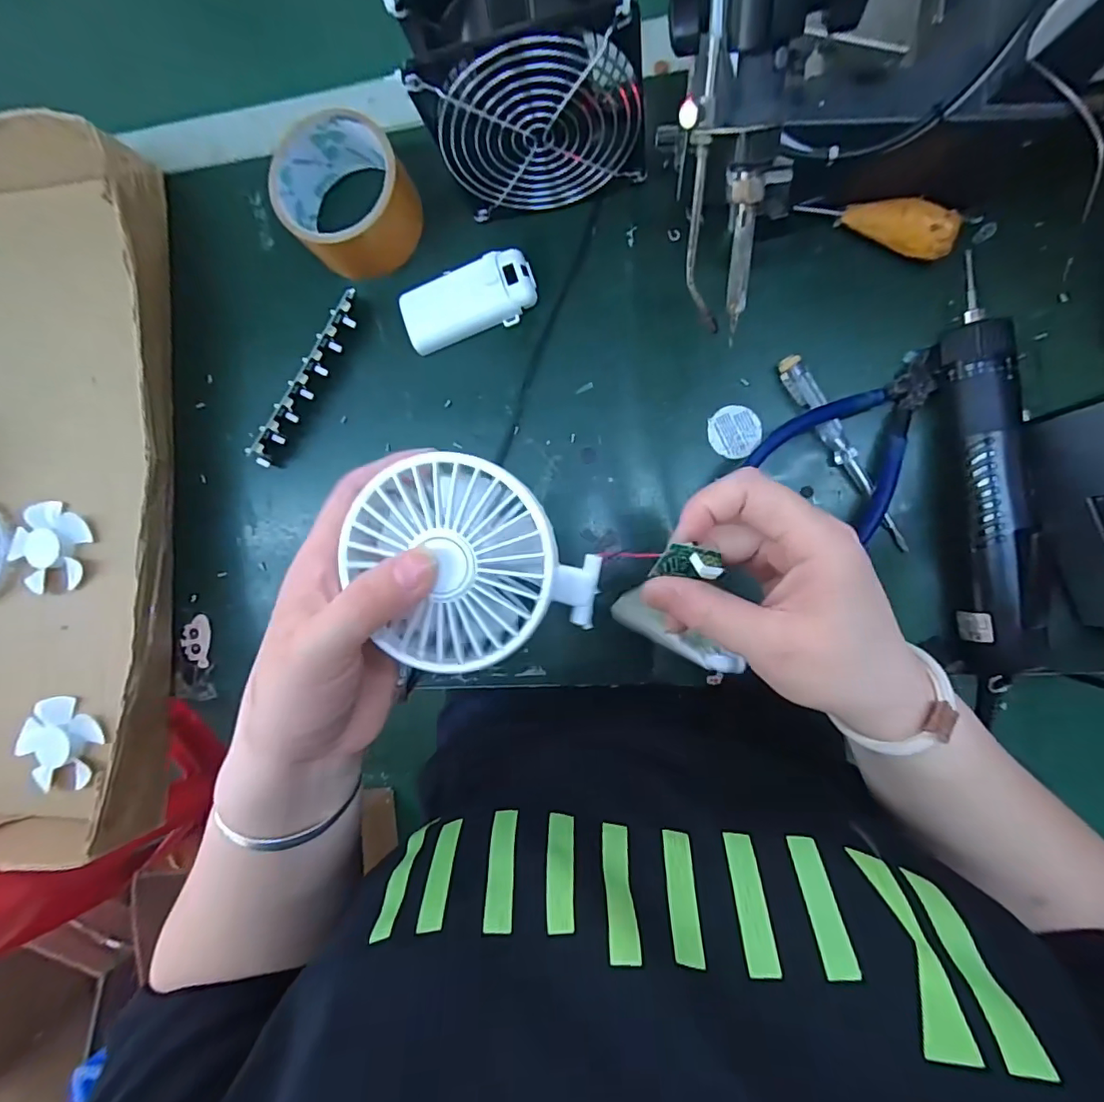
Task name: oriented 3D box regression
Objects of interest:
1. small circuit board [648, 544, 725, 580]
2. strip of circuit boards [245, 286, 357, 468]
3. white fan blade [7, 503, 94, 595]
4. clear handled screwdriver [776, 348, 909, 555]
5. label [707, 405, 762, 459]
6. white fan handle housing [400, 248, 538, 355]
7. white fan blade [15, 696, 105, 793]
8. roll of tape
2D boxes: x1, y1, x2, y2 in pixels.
[{"bbox_3d":[0.062,0.005,0.230,0.035,0.005,0.015,1,116,-17],"label":"small circuit board"},{"bbox_3d":[-0.177,-0.124,0.376,0.014,0.020,0.139,36,94,6],"label":"strip of circuit boards"},{"bbox_3d":[-0.402,-0.002,0.415,0.068,0.011,0.068,0,90,8],"label":"white fan blade"},{"bbox_3d":[0.181,-0.060,0.328,0.017,0.011,0.138,-28,86,7],"label":"clear handled screwdriver"},{"bbox_3d":[0.120,-0.078,0.342,0.033,0.004,0.034,0,92,5],"label":"label"},{"bbox_3d":[-0.059,-0.175,0.364,0.095,0.013,0.045,-16,88,8],"label":"white fan handle housing"},{"bbox_3d":[-0.382,0.152,0.403,0.056,0.019,0.066,32,94,7],"label":"white fan blade"},{"bbox_3d":[-0.143,-0.246,0.357,0.083,0.045,0.091,0,90,8],"label":"roll of tape"}]

